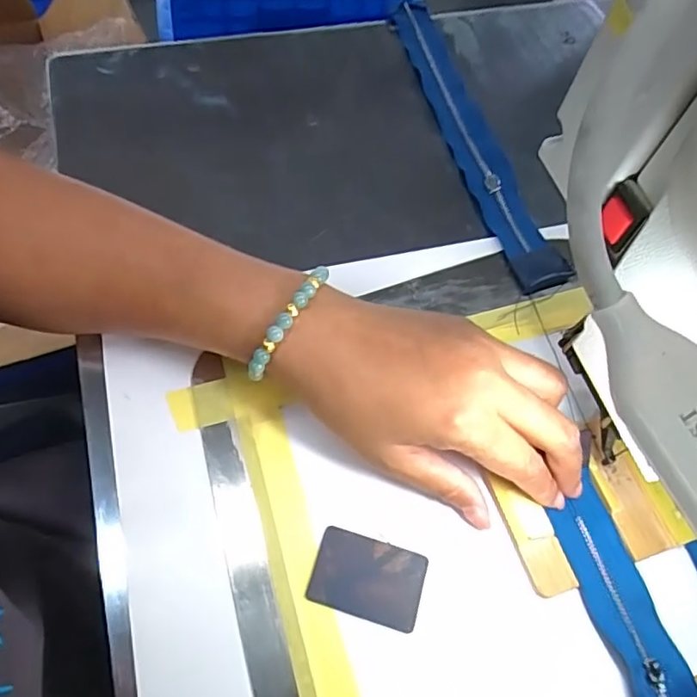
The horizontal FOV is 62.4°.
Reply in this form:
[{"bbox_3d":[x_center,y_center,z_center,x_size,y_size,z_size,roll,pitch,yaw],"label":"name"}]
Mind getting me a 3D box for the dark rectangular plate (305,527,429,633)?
[{"bbox_3d":[0.009,0.107,0.270,0.052,0.004,0.035,16,63,6],"label":"dark rectangular plate"}]

